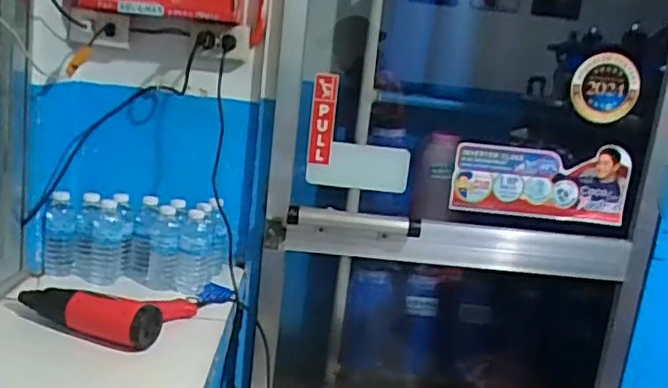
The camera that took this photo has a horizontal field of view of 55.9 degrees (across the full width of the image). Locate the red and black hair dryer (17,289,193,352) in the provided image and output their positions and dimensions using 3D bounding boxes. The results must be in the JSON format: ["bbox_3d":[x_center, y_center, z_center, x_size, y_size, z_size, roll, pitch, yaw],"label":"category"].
[{"bbox_3d":[-0.403,0.188,1.129,0.265,0.067,0.189,10,13,16],"label":"red and black hair dryer"}]

